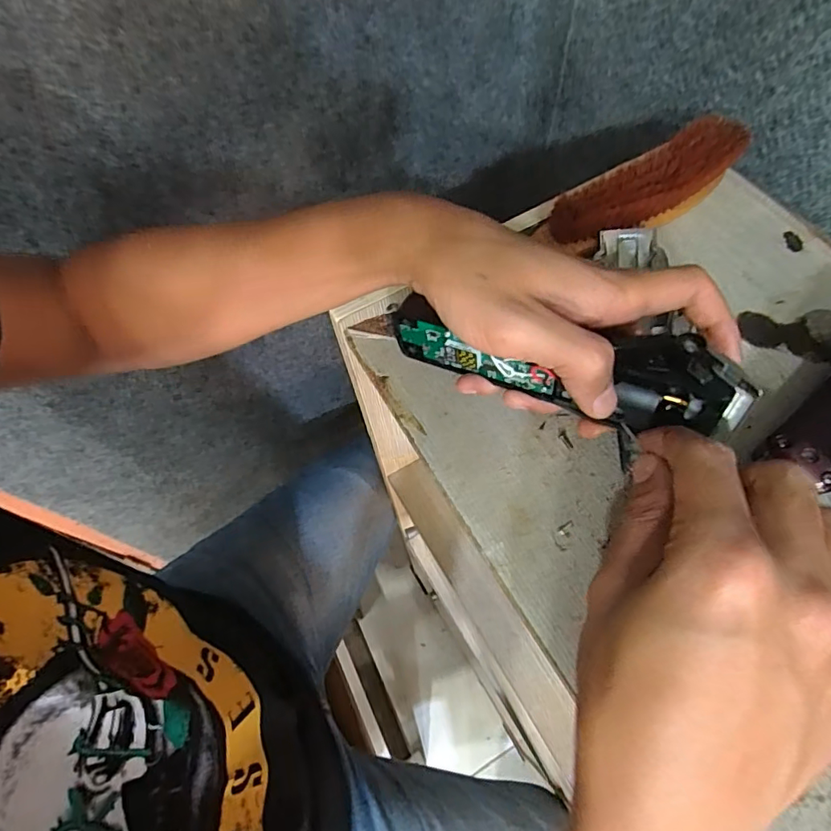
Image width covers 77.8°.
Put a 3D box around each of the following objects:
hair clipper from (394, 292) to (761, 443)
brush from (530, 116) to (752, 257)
[{"bbox_3d":[0.066,-0.024,0.249,0.166,0.044,0.028,13,64,24],"label":"hair clipper"},{"bbox_3d":[0.149,-0.143,0.332,0.146,0.036,0.041,-29,66,-11],"label":"brush"}]

